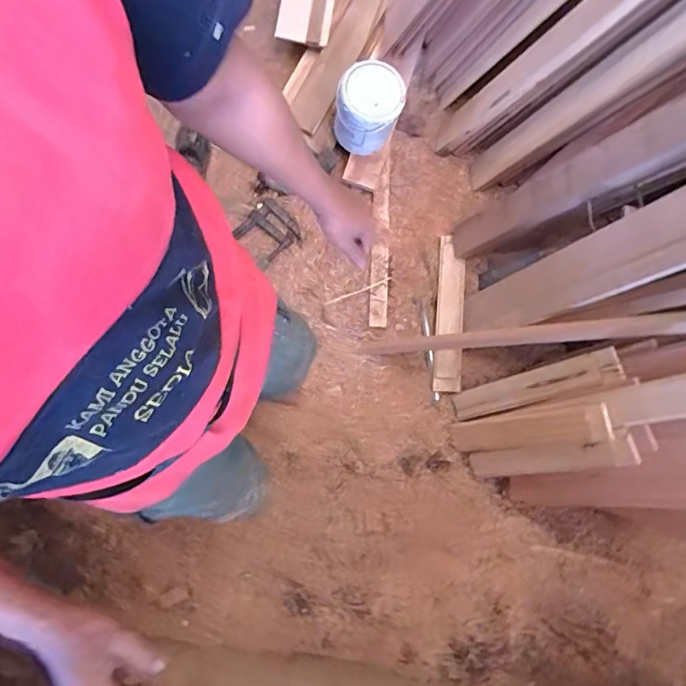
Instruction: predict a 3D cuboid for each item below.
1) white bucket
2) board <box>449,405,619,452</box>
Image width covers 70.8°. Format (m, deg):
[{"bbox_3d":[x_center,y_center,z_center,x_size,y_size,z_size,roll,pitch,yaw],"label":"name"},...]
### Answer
[{"bbox_3d":[0.075,-0.675,1.405,0.194,0.193,0.176,6,78,0],"label":"white bucket"},{"bbox_3d":[0.422,0.208,1.154,0.034,0.445,0.084,-1,77,-28],"label":"board"}]

